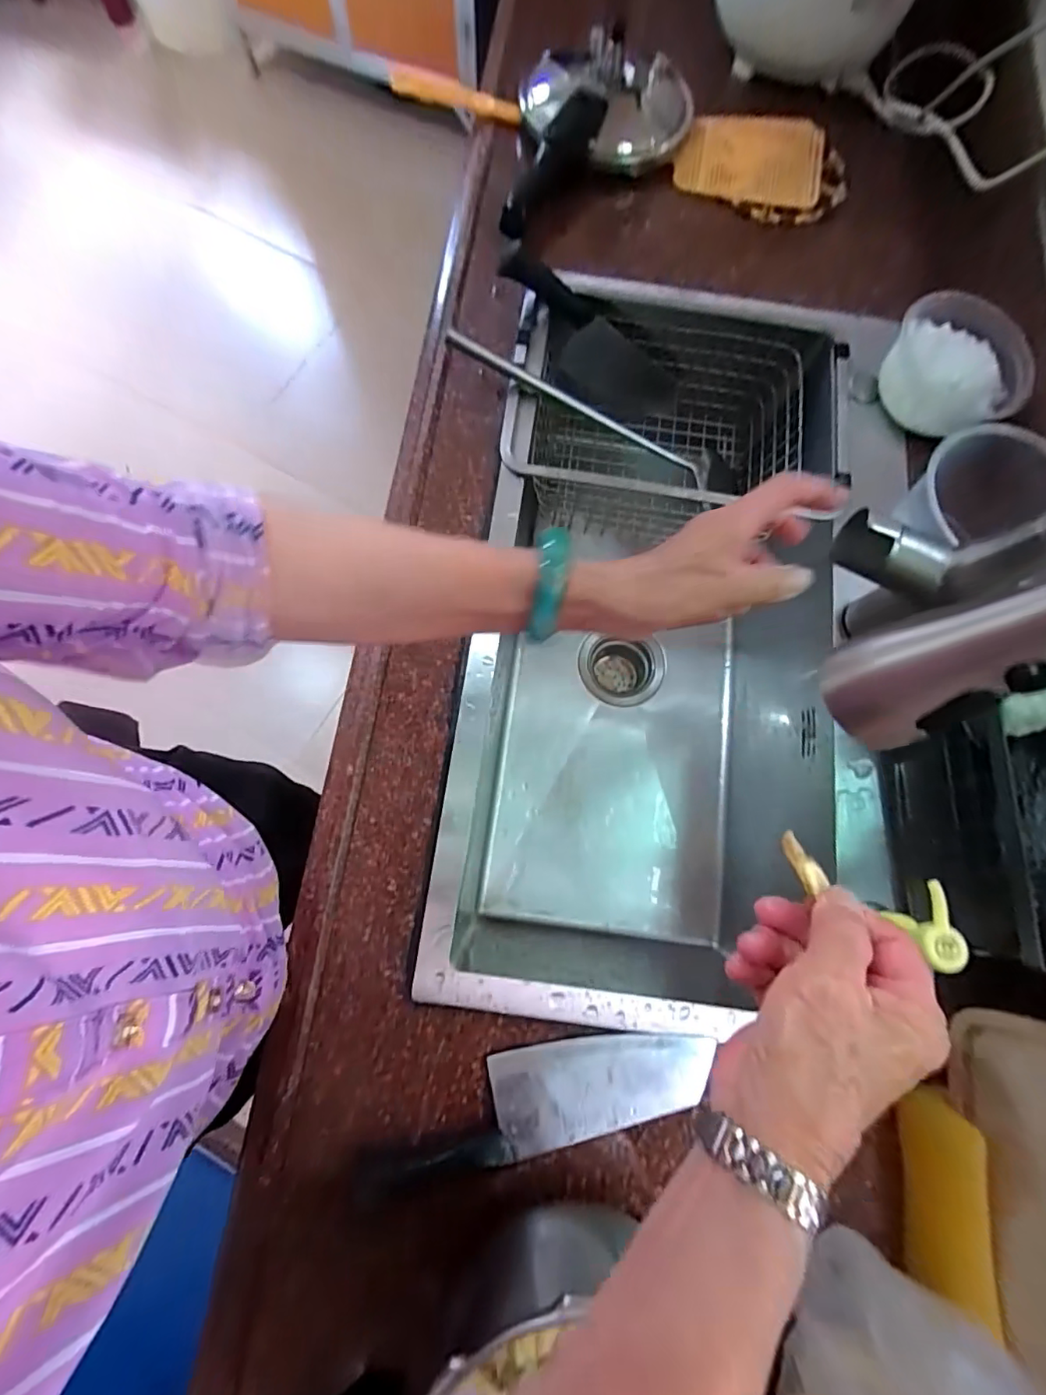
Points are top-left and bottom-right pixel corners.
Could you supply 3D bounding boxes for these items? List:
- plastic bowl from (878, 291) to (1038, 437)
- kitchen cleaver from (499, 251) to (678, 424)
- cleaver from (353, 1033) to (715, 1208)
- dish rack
[{"bbox_3d":[0.421,-0.320,0.527,0.132,0.048,0.123,0,79,-2],"label":"plastic bowl"},{"bbox_3d":[0.082,-0.403,0.621,0.092,0.258,0.029,-8,70,44],"label":"kitchen cleaver"},{"bbox_3d":[0.010,0.294,0.391,0.263,0.016,0.065,-15,80,-5],"label":"cleaver"},{"bbox_3d":[0.146,-0.294,0.610,0.322,0.137,0.222,7,79,-1],"label":"dish rack"}]

